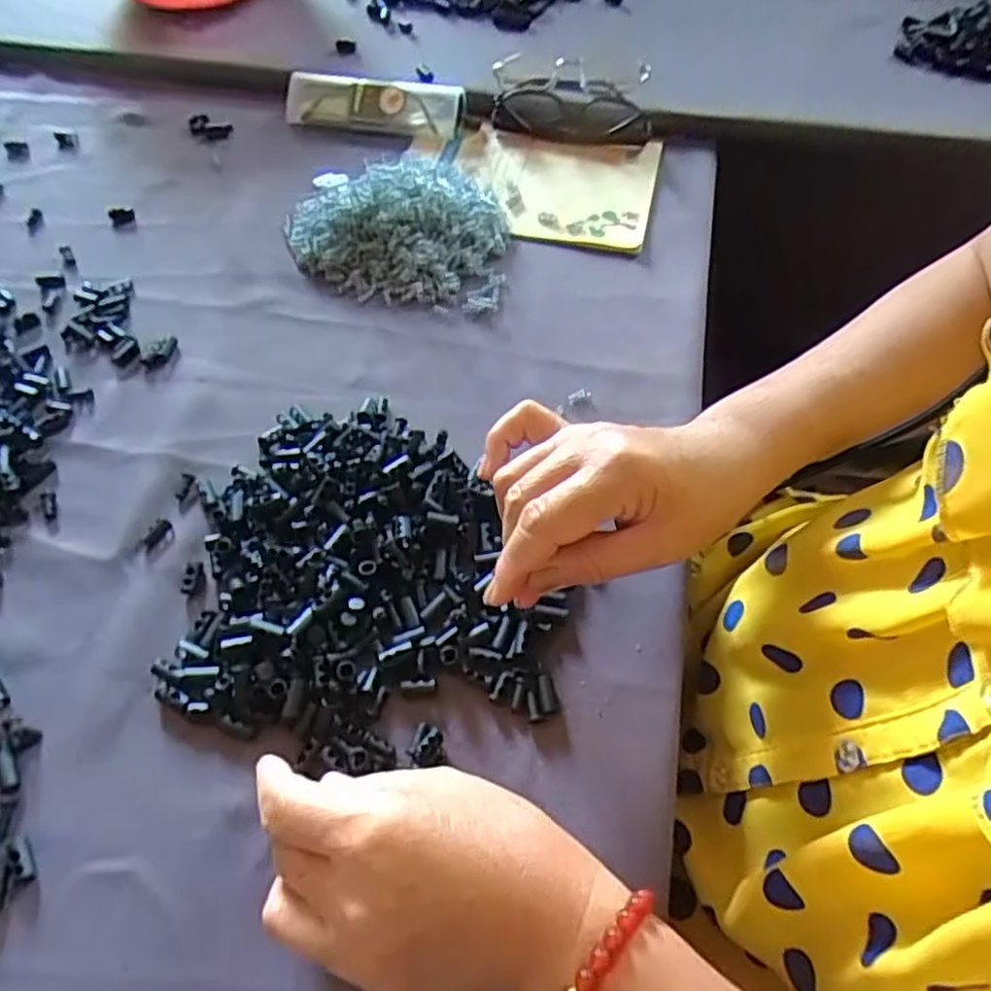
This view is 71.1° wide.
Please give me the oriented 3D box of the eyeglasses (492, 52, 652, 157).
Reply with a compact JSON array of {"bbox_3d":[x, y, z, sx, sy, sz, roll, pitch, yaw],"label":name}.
[{"bbox_3d":[0.064,-0.334,0.589,0.138,0.034,0.072,9,60,6],"label":"eyeglasses"}]

